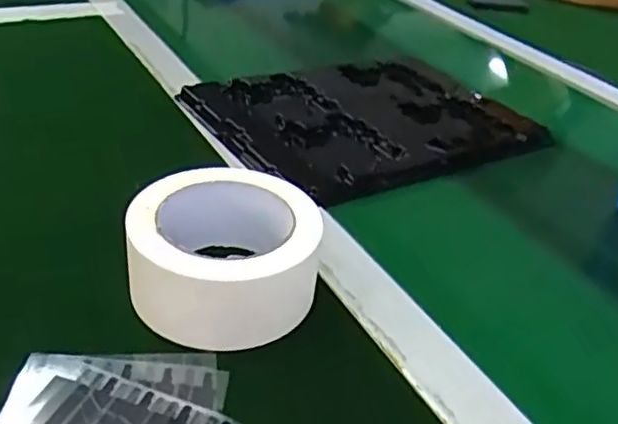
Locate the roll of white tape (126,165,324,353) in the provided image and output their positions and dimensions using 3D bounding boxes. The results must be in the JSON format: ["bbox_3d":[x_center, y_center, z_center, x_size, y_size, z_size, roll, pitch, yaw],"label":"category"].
[{"bbox_3d":[-0.052,0.029,0.394,0.110,0.056,0.121,4,33,-2],"label":"roll of white tape"}]

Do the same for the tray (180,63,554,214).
[{"bbox_3d":[0.059,-0.094,0.640,0.297,0.026,0.233,-20,41,-33],"label":"tray"}]

